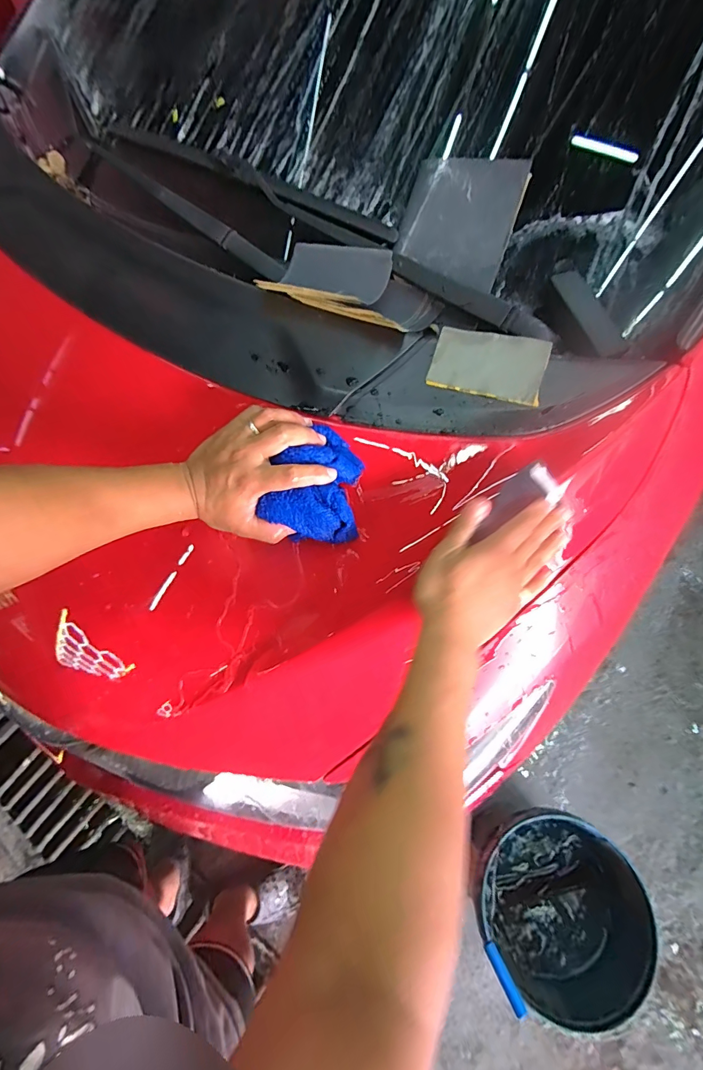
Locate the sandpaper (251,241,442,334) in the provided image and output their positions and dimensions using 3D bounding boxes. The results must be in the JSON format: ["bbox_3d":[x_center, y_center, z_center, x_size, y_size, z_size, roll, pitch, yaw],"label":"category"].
[{"bbox_3d":[-0.002,-0.304,0.511,0.212,0.042,0.118,28,67,15],"label":"sandpaper"}]

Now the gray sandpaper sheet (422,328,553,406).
[{"bbox_3d":[0.147,-0.184,0.447,0.117,0.005,0.070,16,84,13],"label":"gray sandpaper sheet"}]

